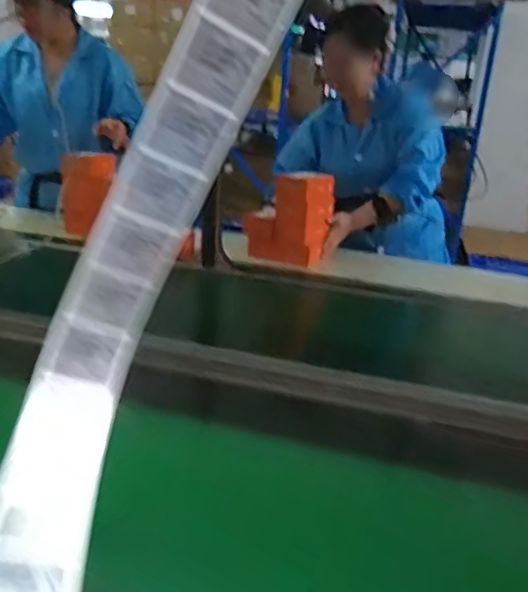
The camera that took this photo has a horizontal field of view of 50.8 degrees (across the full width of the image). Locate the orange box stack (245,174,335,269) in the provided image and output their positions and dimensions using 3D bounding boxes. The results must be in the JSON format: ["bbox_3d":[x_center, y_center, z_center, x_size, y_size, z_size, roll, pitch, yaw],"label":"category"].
[{"bbox_3d":[0.071,-0.215,1.487,0.180,0.221,0.161,15,24,24],"label":"orange box stack"}]

